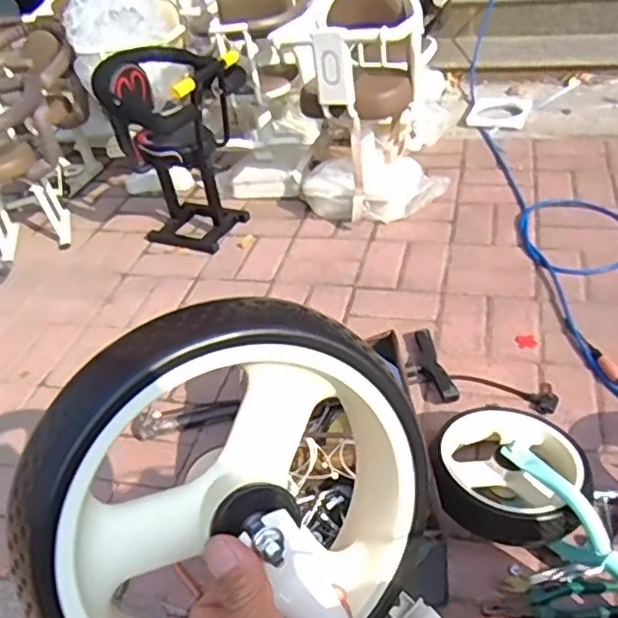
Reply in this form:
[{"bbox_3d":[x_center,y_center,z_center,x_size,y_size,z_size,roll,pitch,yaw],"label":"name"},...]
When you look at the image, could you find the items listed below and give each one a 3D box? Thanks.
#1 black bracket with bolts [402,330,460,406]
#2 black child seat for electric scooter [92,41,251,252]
[{"bbox_3d":[0.222,0.105,1.247,0.082,0.032,0.198,-12,38,-5],"label":"black bracket with bolts"},{"bbox_3d":[-0.322,-0.418,1.662,0.340,0.443,0.371,-13,38,-7],"label":"black child seat for electric scooter"}]

